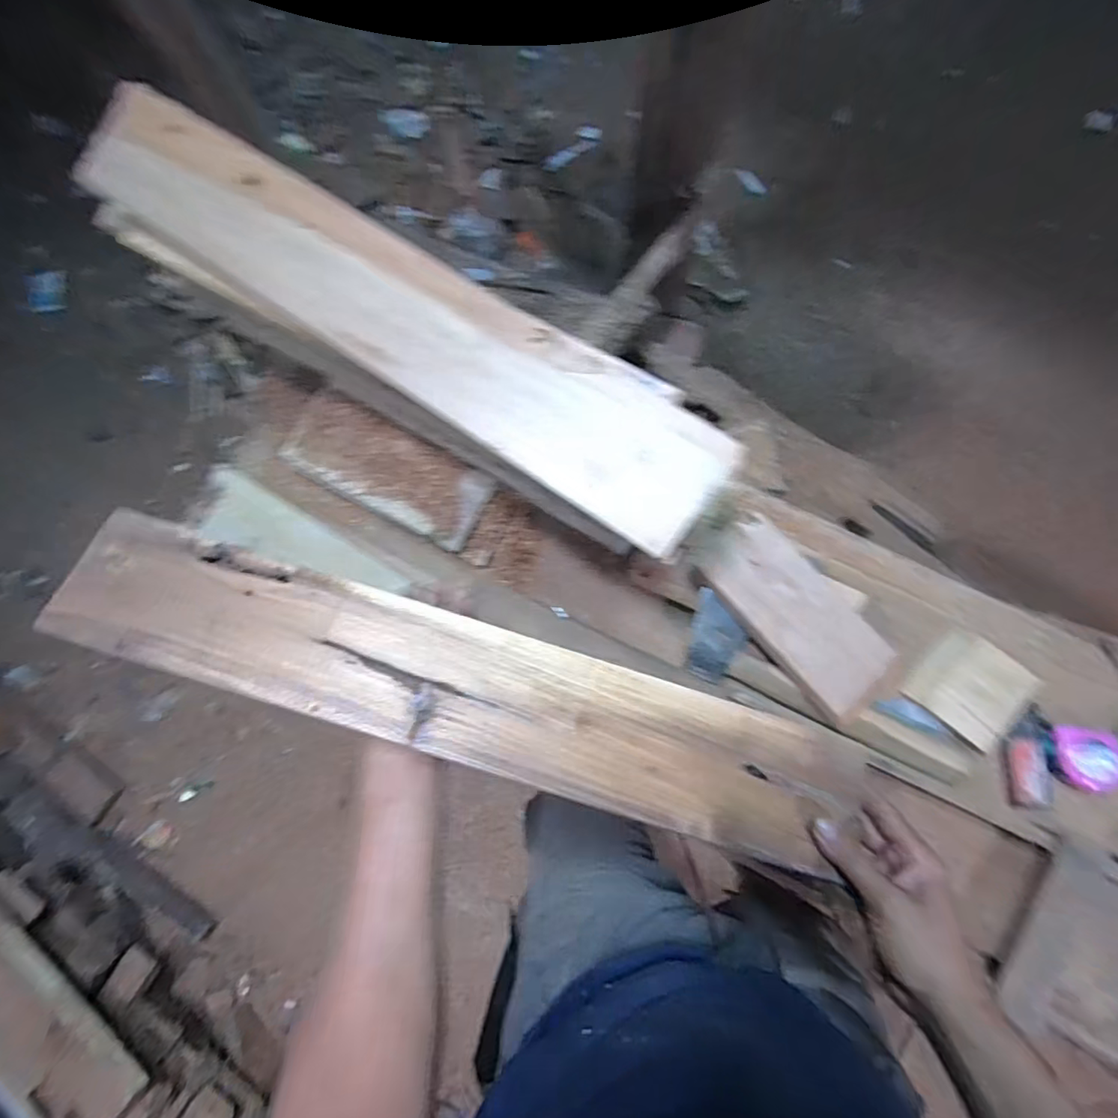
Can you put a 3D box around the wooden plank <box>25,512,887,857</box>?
[{"bbox_3d":[-0.067,0.101,0.433,0.617,0.012,0.101,18,68,0],"label":"wooden plank"}]

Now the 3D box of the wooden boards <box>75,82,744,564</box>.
[{"bbox_3d":[-0.153,-0.219,0.481,0.642,0.027,0.117,33,93,9],"label":"wooden boards"}]

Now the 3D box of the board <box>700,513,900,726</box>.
[{"bbox_3d":[0.282,0.069,0.648,0.106,0.032,0.243,-39,83,-1],"label":"board"}]

